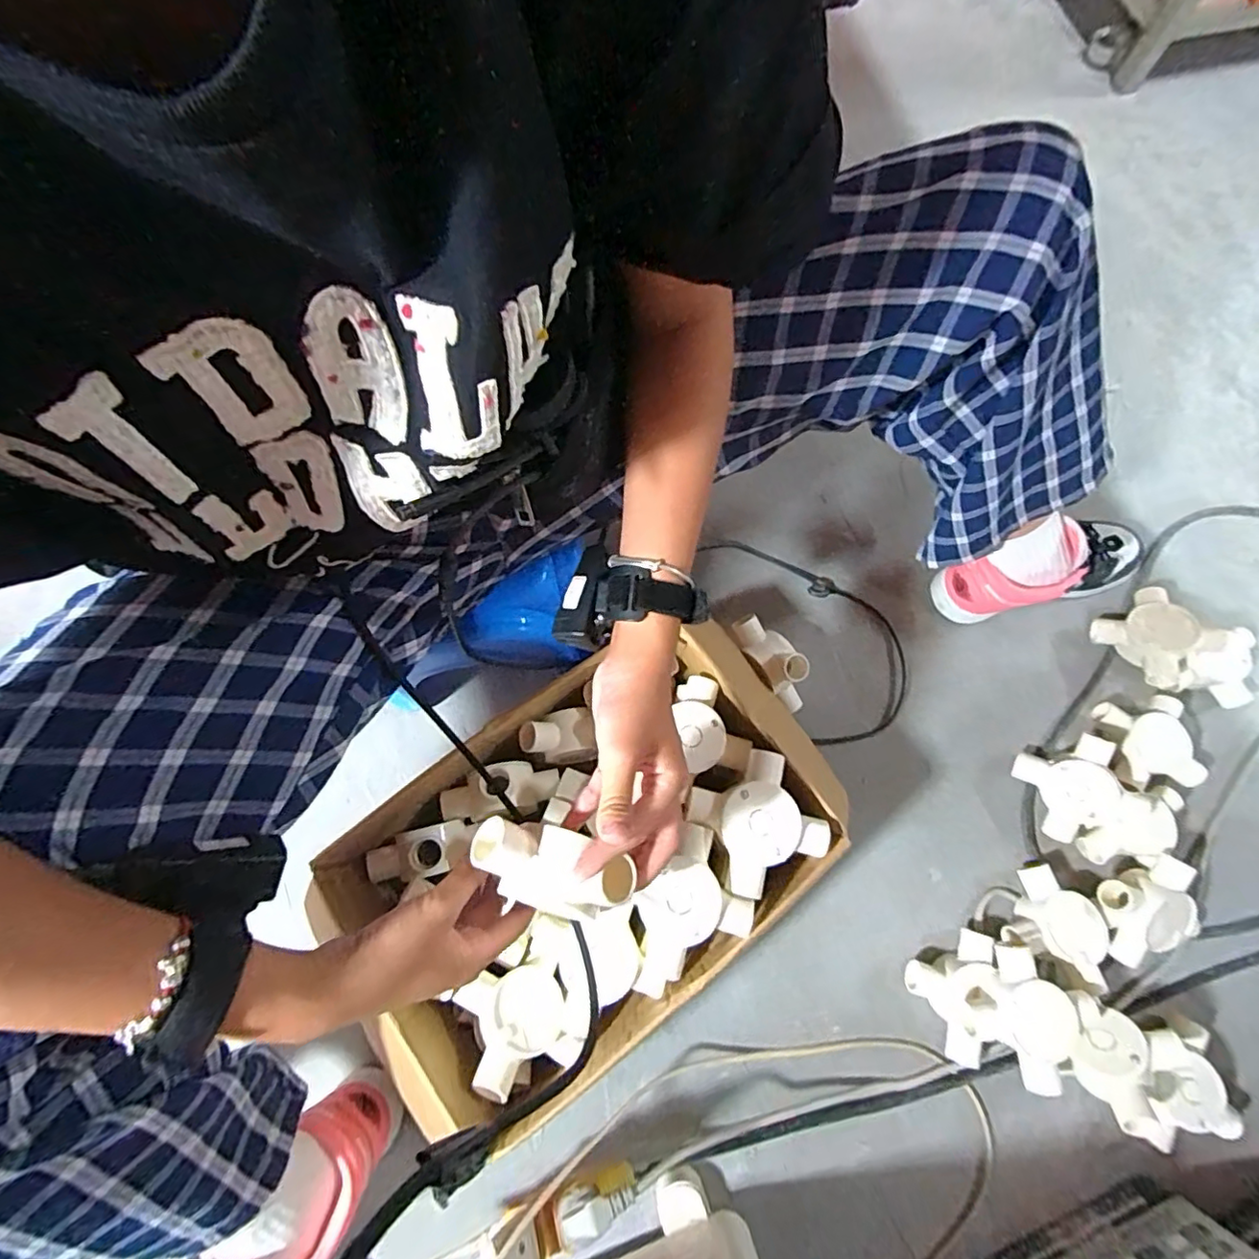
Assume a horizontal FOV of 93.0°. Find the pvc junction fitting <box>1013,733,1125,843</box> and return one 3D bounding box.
[{"bbox_3d":[0.466,0.165,0.624,0.089,0.037,0.091,-28,68,31],"label":"pvc junction fitting"}]

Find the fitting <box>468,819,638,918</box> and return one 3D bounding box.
[{"bbox_3d":[-0.046,0.144,0.356,0.096,0.035,0.047,11,74,4],"label":"fitting"}]

